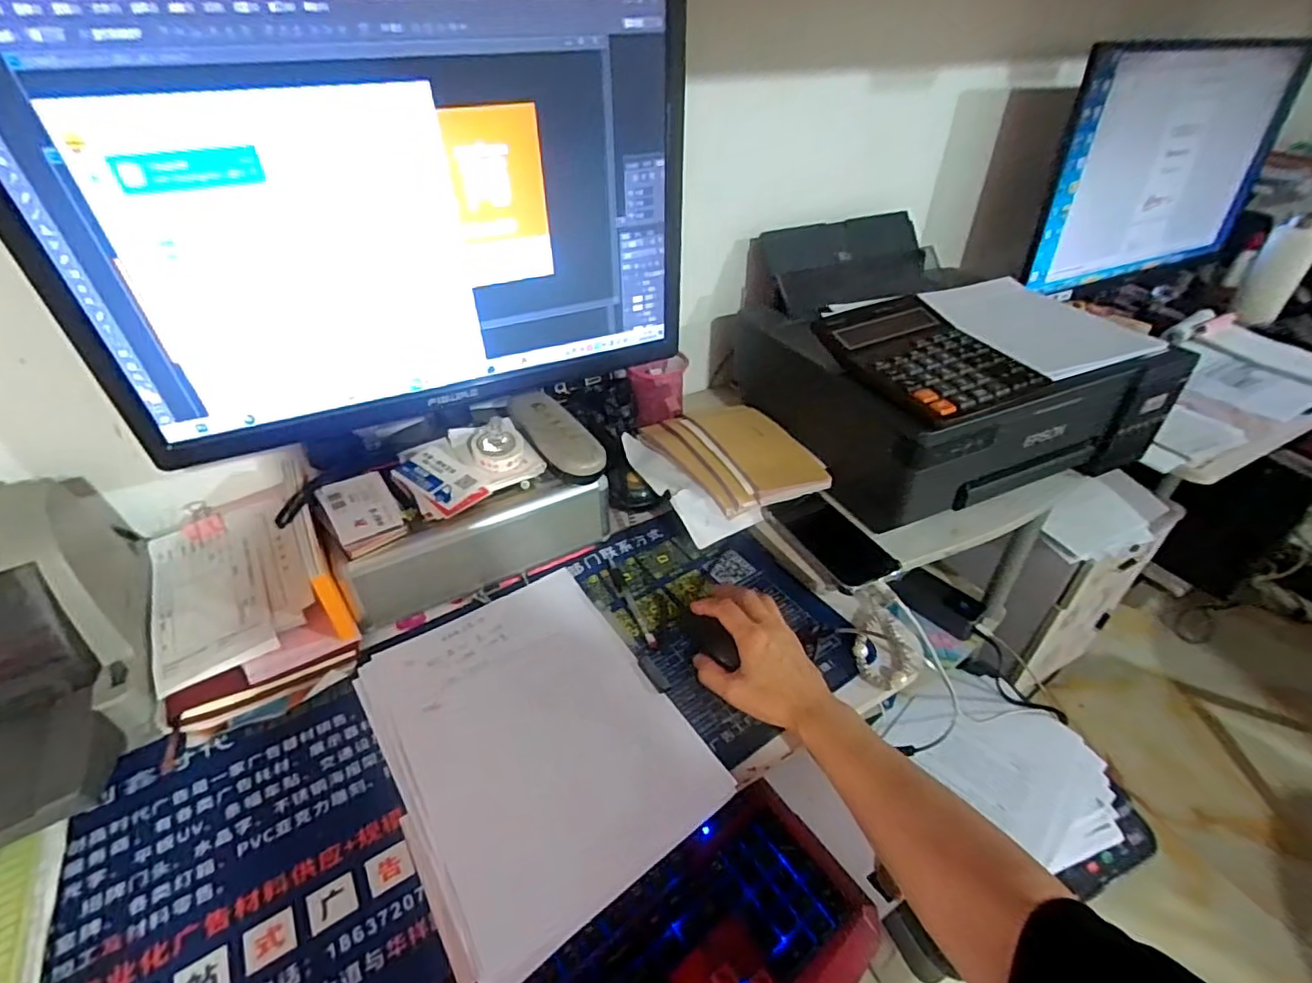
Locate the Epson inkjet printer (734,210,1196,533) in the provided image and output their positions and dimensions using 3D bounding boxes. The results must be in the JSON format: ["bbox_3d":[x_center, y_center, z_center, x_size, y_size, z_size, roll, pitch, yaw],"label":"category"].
[{"bbox_3d":[0.344,-0.195,0.784,0.422,0.199,0.437,-16,40,-18],"label":"Epson inkjet printer"}]

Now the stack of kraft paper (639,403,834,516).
[{"bbox_3d":[0.093,-0.047,0.744,0.147,0.051,0.218,-20,41,-23],"label":"stack of kraft paper"}]

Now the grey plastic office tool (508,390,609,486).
[{"bbox_3d":[-0.111,-0.059,0.657,0.057,0.049,0.147,-23,42,-26],"label":"grey plastic office tool"}]

